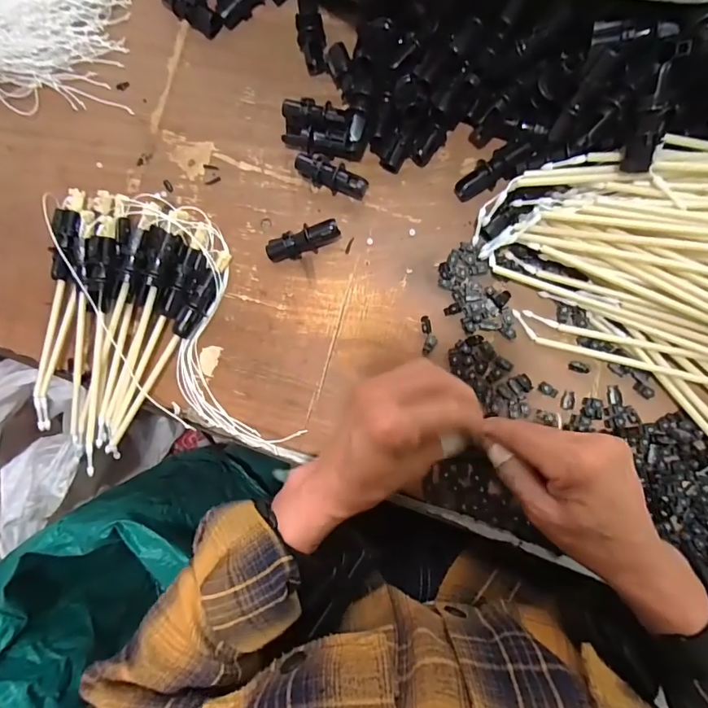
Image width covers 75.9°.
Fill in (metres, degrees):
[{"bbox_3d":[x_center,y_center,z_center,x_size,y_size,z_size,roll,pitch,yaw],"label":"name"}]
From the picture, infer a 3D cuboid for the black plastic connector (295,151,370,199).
[{"bbox_3d":[-0.020,-0.159,0.406,0.065,0.023,0.023,33,93,8],"label":"black plastic connector"}]

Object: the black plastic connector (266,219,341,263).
[{"bbox_3d":[-0.045,-0.100,0.405,0.065,0.027,0.021,-20,85,8],"label":"black plastic connector"}]

